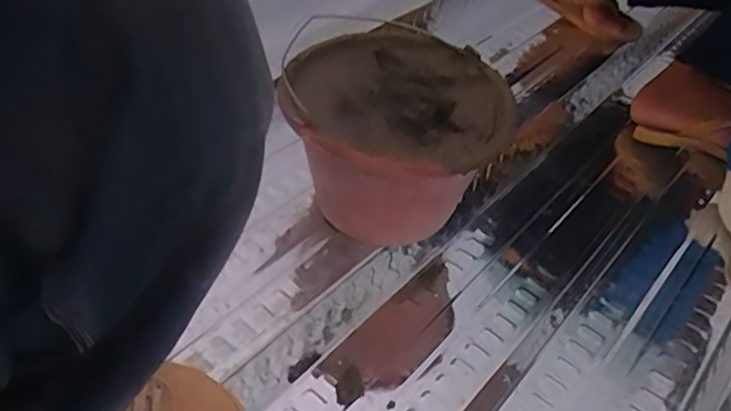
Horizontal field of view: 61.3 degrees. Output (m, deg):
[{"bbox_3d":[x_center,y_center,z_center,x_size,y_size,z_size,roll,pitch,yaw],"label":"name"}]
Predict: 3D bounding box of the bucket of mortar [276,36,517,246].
[{"bbox_3d":[0.032,-0.063,0.676,0.224,0.143,0.221,3,44,-3],"label":"bucket of mortar"}]

